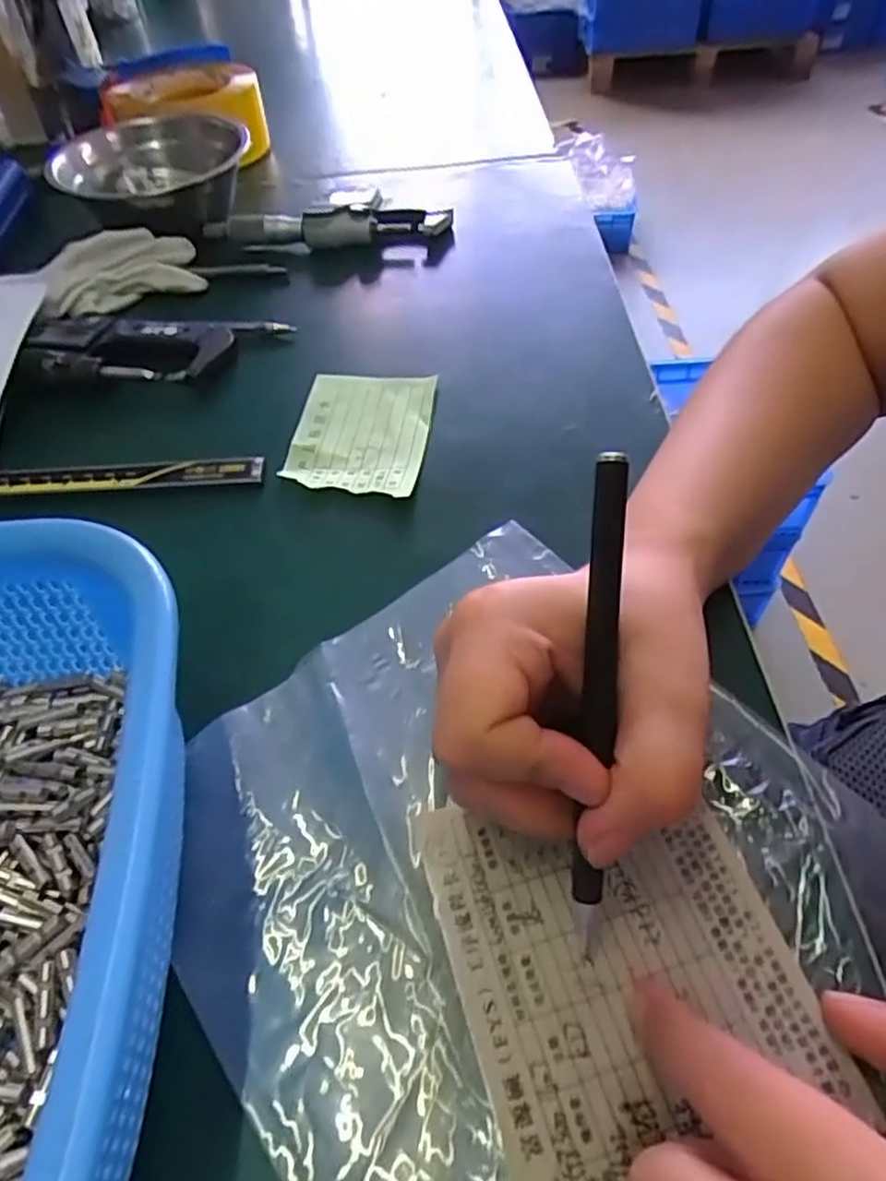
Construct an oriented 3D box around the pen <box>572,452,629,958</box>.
[{"bbox_3d":[0.043,0.032,0.196,0.009,0.136,0.008,2,7,1],"label":"pen"}]

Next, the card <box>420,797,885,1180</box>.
[{"bbox_3d":[0.051,0.103,0.200,0.089,0.004,0.102,-15,51,-7],"label":"card"}]

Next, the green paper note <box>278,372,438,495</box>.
[{"bbox_3d":[-0.040,-0.078,0.346,0.064,0.005,0.088,5,50,4],"label":"green paper note"}]

